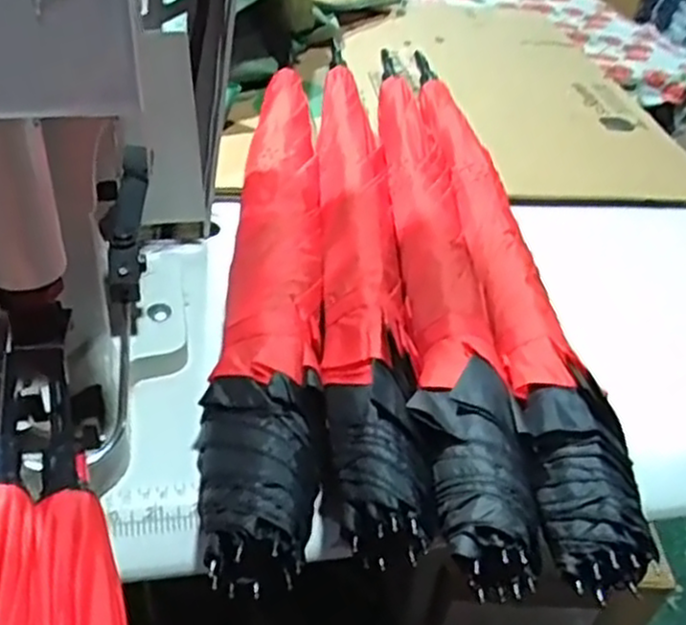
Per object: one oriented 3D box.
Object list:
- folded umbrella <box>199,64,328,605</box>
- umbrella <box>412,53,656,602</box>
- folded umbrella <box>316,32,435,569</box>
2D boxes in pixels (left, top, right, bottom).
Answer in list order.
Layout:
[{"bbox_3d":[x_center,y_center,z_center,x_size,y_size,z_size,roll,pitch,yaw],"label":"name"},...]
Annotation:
[{"bbox_3d":[-0.053,-0.048,0.565,0.072,0.054,0.546,3,39,-5],"label":"folded umbrella"},{"bbox_3d":[0.109,-0.064,0.596,0.057,0.053,0.596,0,40,-8],"label":"umbrella"},{"bbox_3d":[0.007,-0.068,0.592,0.063,0.054,0.576,2,39,-6],"label":"folded umbrella"}]

